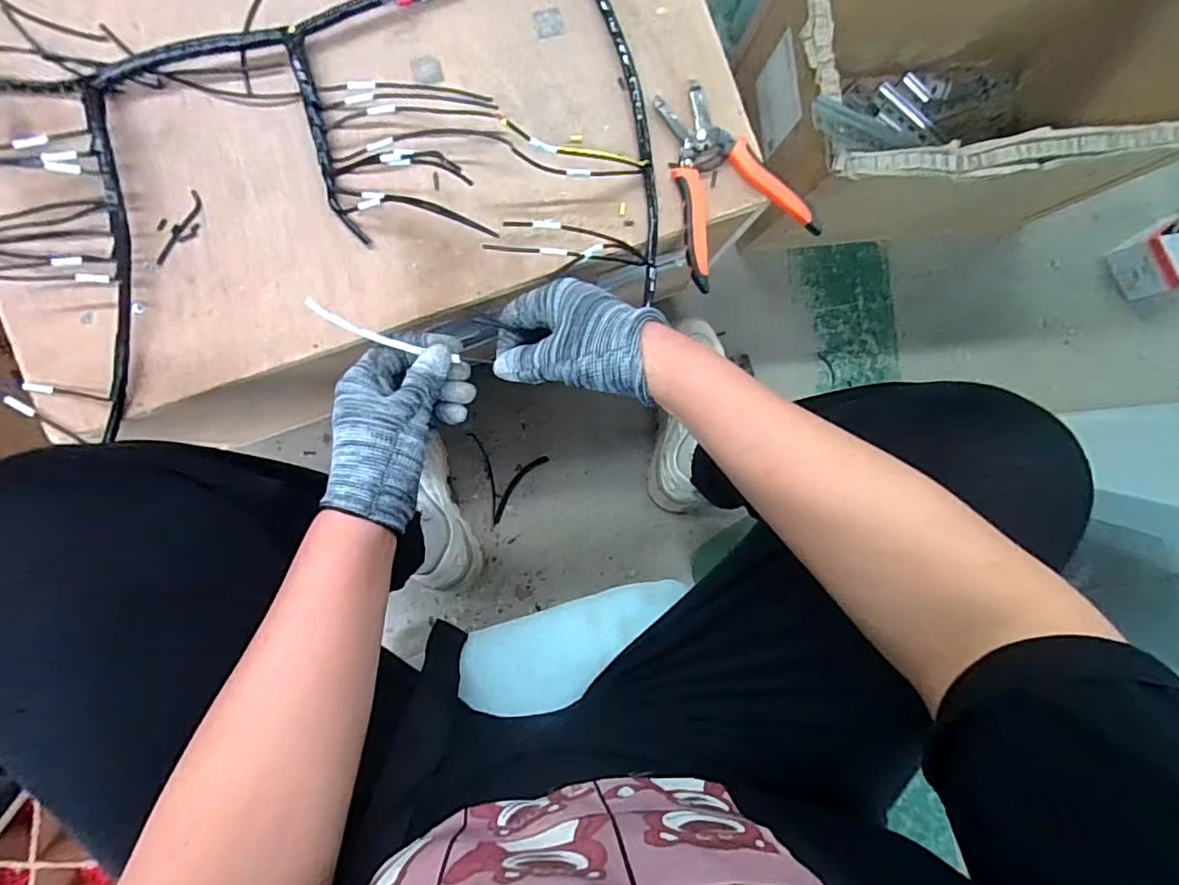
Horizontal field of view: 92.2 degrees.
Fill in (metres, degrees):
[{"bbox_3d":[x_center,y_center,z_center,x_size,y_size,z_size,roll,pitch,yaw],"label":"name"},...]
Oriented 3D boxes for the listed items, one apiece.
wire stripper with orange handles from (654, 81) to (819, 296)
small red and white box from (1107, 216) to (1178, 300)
[{"bbox_3d":[0.118,-0.224,0.476,0.113,0.013,0.161,-19,92,-5],"label":"wire stripper with orange handles"},{"bbox_3d":[0.826,-0.267,0.801,0.095,0.118,0.086,-33,93,-5],"label":"small red and white box"}]

